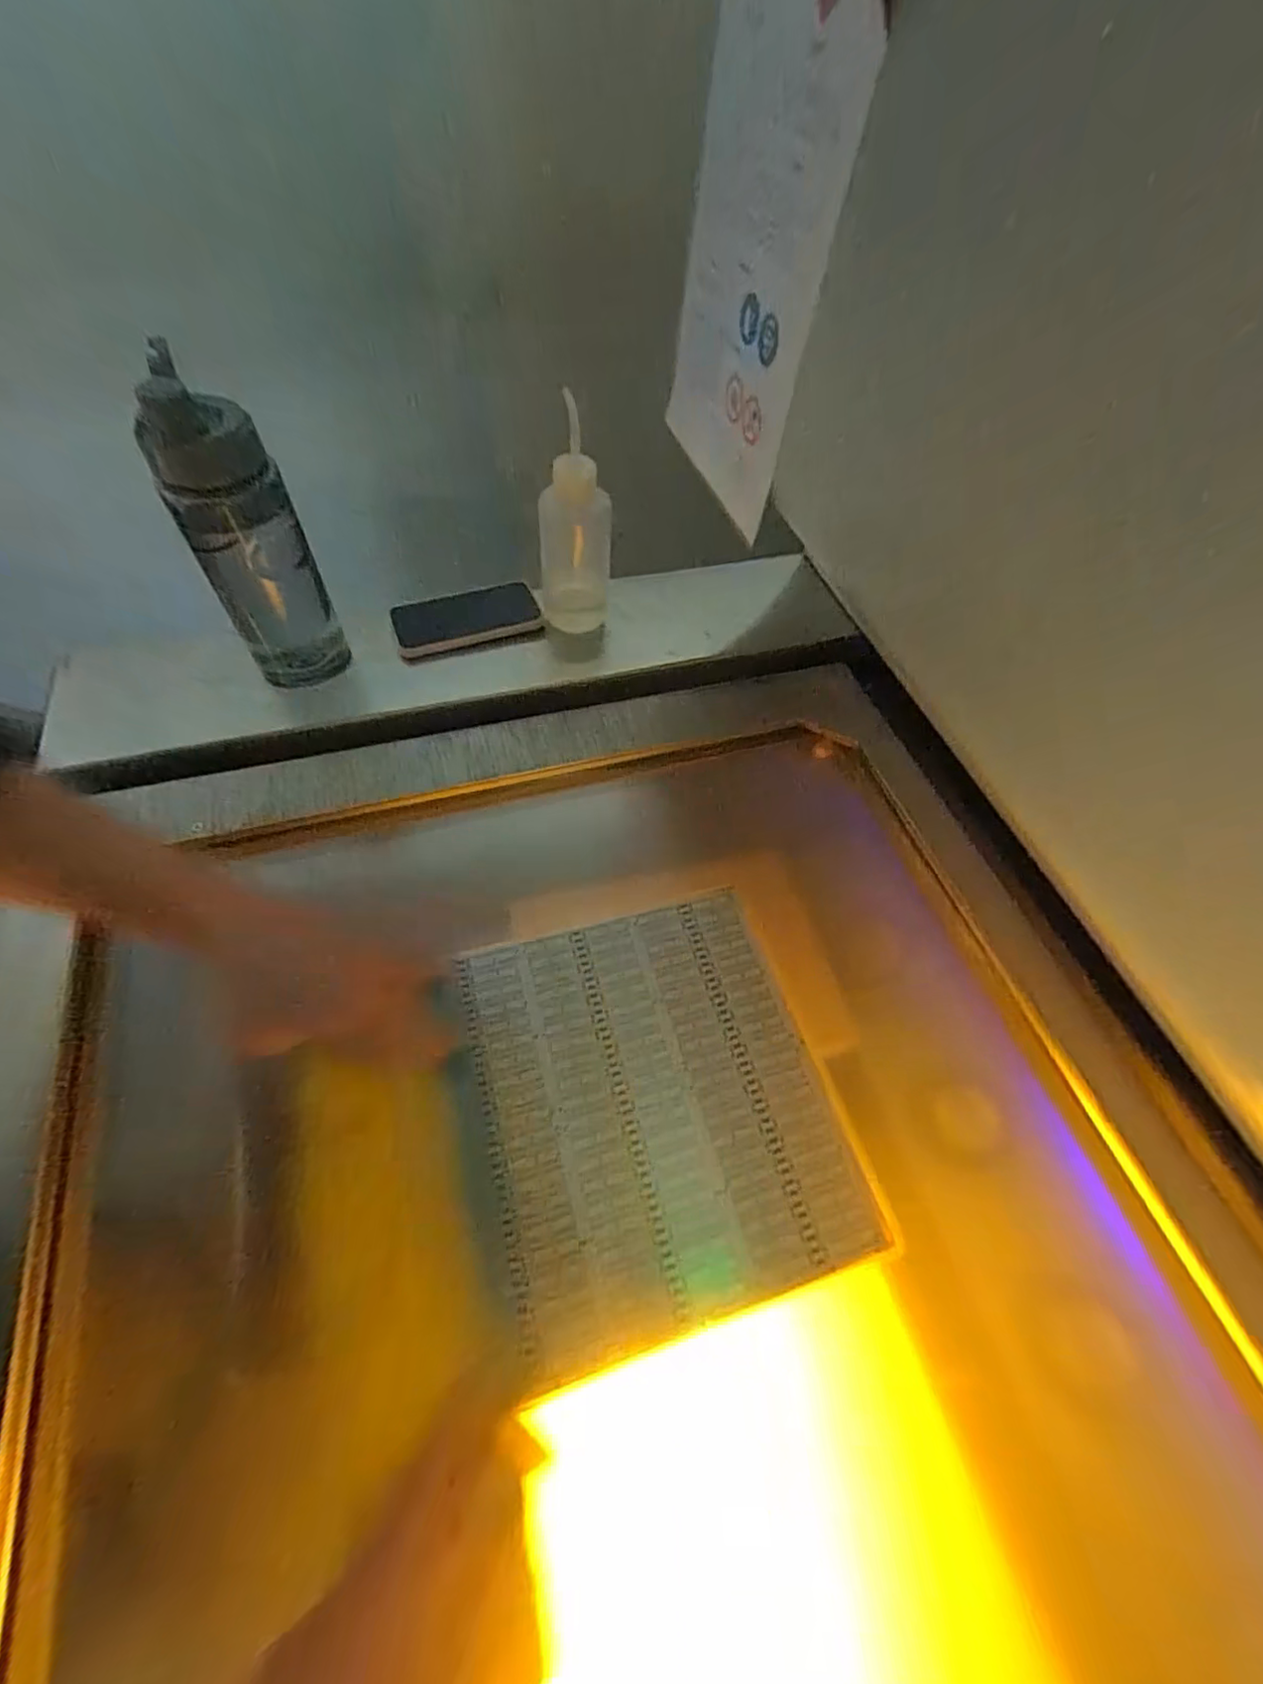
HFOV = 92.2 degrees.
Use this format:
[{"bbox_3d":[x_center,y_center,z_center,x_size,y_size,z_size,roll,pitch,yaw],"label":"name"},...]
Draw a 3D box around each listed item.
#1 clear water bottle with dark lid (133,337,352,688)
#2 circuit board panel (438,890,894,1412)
[{"bbox_3d":[-0.337,-0.249,0.555,0.085,0.271,0.087,27,60,14],"label":"clear water bottle with dark lid"},{"bbox_3d":[0.012,0.201,0.484,0.278,0.010,0.299,-13,61,-13],"label":"circuit board panel"}]

